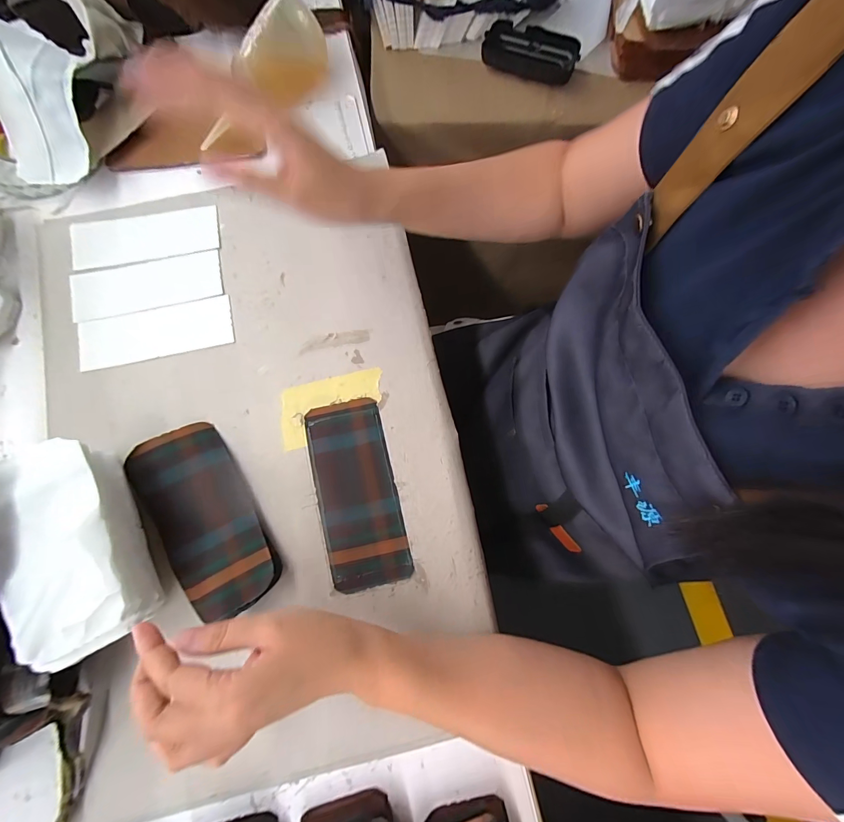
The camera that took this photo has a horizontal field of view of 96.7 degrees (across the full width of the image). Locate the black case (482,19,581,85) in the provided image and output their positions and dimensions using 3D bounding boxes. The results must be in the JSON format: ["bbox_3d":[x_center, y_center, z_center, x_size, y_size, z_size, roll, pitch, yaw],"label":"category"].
[{"bbox_3d":[0.129,-0.429,0.448,0.109,0.023,0.052,19,80,3],"label":"black case"}]

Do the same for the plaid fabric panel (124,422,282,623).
[{"bbox_3d":[-0.193,0.093,0.326,0.081,0.024,0.164,-31,81,-7],"label":"plaid fabric panel"}]

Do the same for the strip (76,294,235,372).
[{"bbox_3d":[-0.262,-0.078,0.370,0.146,0.004,0.052,-12,80,-3],"label":"strip"}]

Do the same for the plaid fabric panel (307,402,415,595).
[{"bbox_3d":[-0.060,0.072,0.341,0.070,0.004,0.165,-13,80,-4],"label":"plaid fabric panel"}]

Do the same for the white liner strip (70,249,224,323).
[{"bbox_3d":[-0.276,-0.127,0.379,0.144,0.005,0.052,-12,80,-3],"label":"white liner strip"}]

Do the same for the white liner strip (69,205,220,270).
[{"bbox_3d":[-0.284,-0.180,0.388,0.145,0.006,0.052,-11,80,-3],"label":"white liner strip"}]

